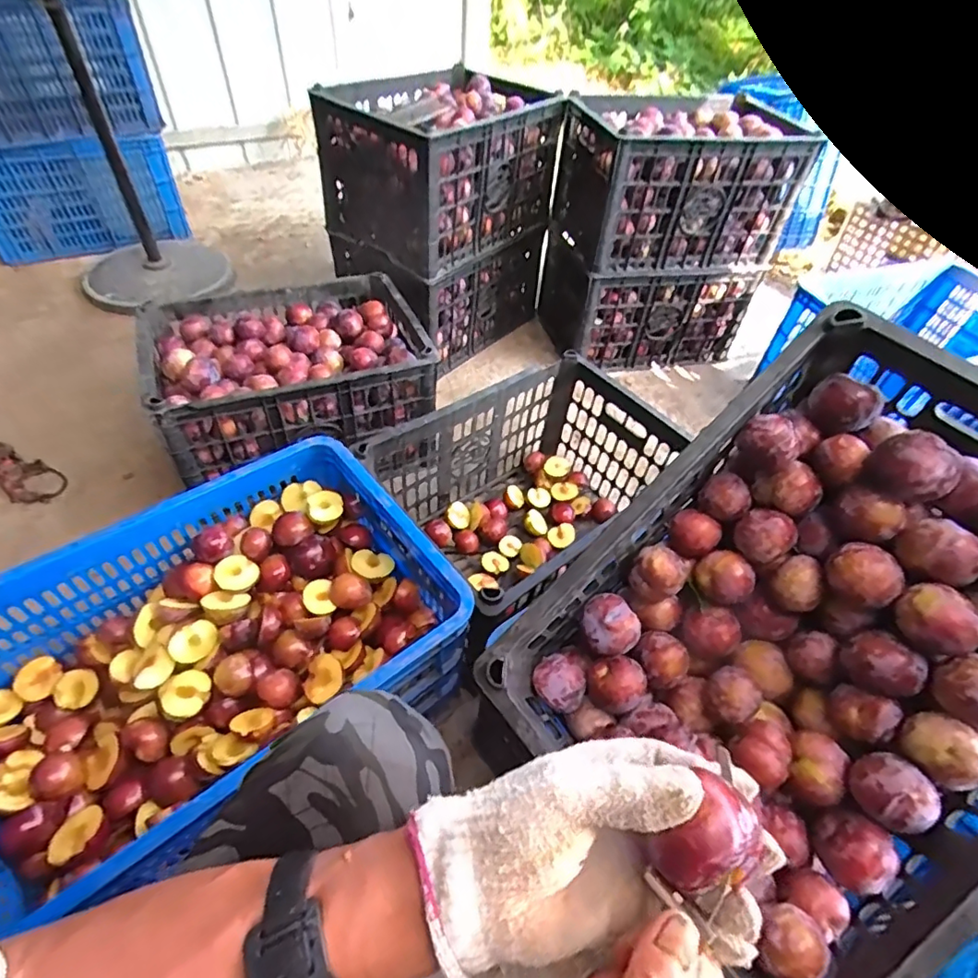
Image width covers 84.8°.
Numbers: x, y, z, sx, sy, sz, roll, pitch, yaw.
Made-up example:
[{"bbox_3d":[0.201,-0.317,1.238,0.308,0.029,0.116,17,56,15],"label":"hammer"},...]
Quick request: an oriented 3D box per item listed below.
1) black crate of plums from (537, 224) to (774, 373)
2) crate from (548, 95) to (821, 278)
[{"bbox_3d":[0.427,-0.540,1.536,0.490,0.298,0.327,-9,50,-12],"label":"black crate of plums"},{"bbox_3d":[0.439,-0.767,1.351,0.482,0.296,0.384,-9,50,-13],"label":"crate"}]

